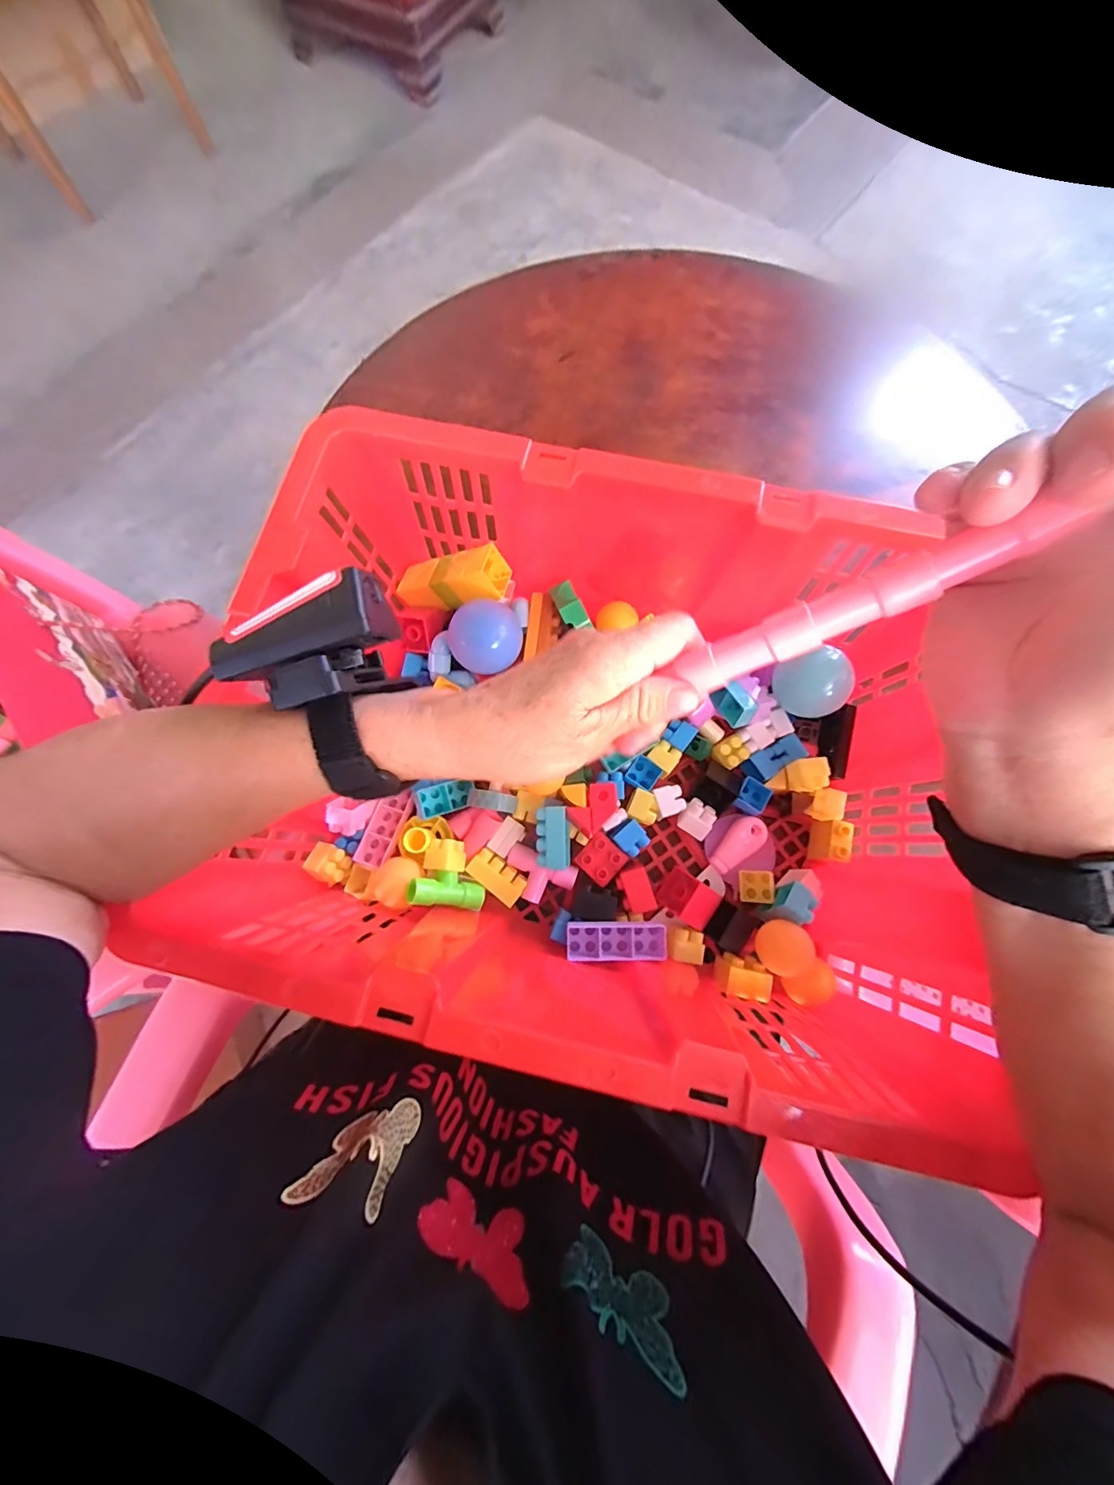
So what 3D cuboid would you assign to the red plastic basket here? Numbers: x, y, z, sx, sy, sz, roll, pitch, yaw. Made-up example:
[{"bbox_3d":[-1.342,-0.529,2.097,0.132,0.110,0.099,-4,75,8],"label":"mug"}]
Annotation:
[{"bbox_3d":[0.034,0.011,0.333,0.450,0.160,0.348,10,75,2],"label":"red plastic basket"}]

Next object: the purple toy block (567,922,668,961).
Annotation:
[{"bbox_3d":[0.044,0.146,0.345,0.072,0.014,0.026,1,75,-1],"label":"purple toy block"}]

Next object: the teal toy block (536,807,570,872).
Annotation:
[{"bbox_3d":[-0.003,0.075,0.363,0.025,0.018,0.046,-2,75,-1],"label":"teal toy block"}]

